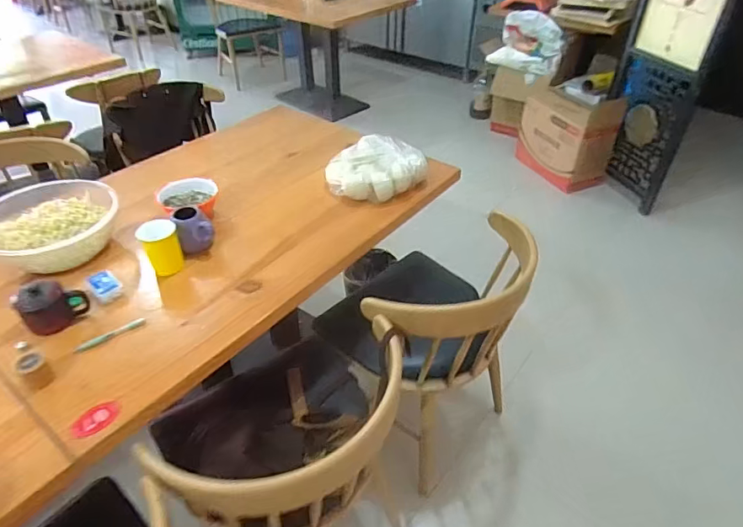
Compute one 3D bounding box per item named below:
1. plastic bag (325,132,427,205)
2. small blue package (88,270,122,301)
[{"bbox_3d":[0.016,-0.273,1.360,0.274,0.095,0.207,2,40,2],"label":"plastic bag"},{"bbox_3d":[-0.581,0.045,1.053,0.086,0.019,0.049,30,48,31],"label":"small blue package"}]

